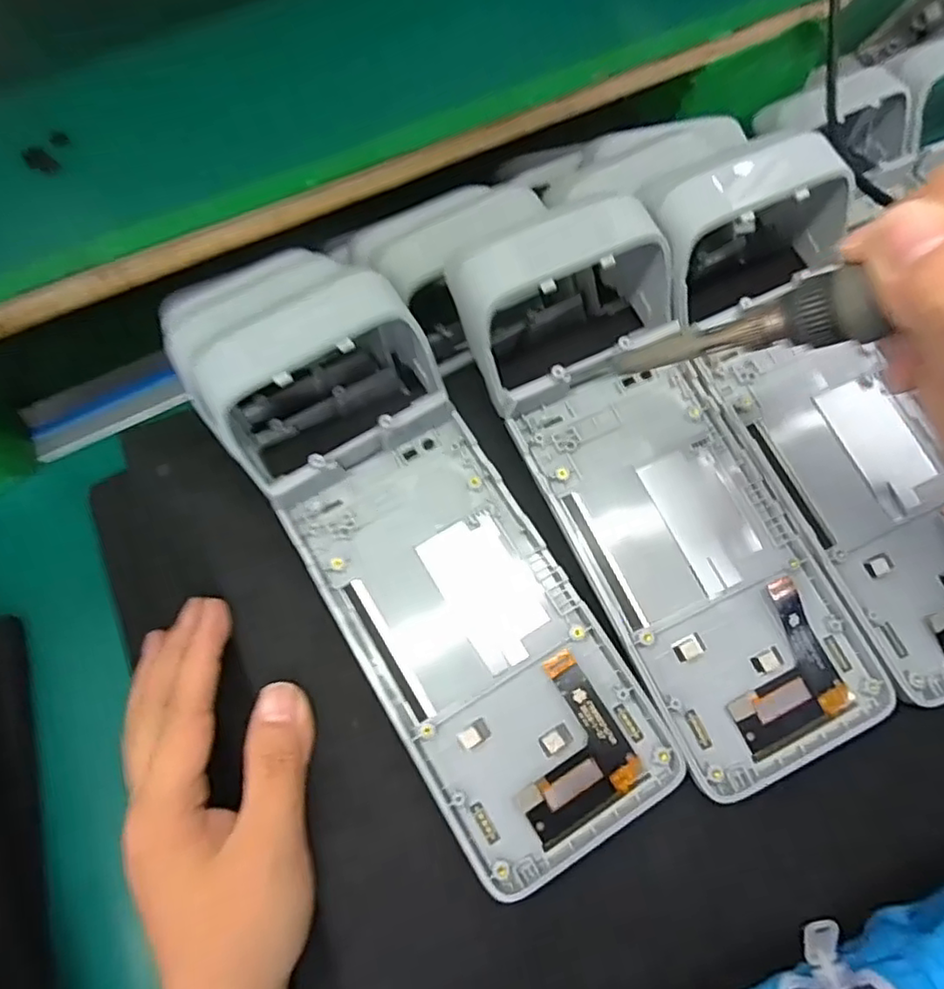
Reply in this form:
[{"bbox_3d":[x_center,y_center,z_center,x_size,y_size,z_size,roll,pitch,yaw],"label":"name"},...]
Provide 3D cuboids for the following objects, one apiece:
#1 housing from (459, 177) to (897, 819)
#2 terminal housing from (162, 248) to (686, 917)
[{"bbox_3d":[0.073,-0.003,0.239,0.082,0.042,0.213,-25,85,-8],"label":"housing"},{"bbox_3d":[-0.021,0.011,0.222,0.084,0.056,0.240,-31,70,-10],"label":"terminal housing"}]

